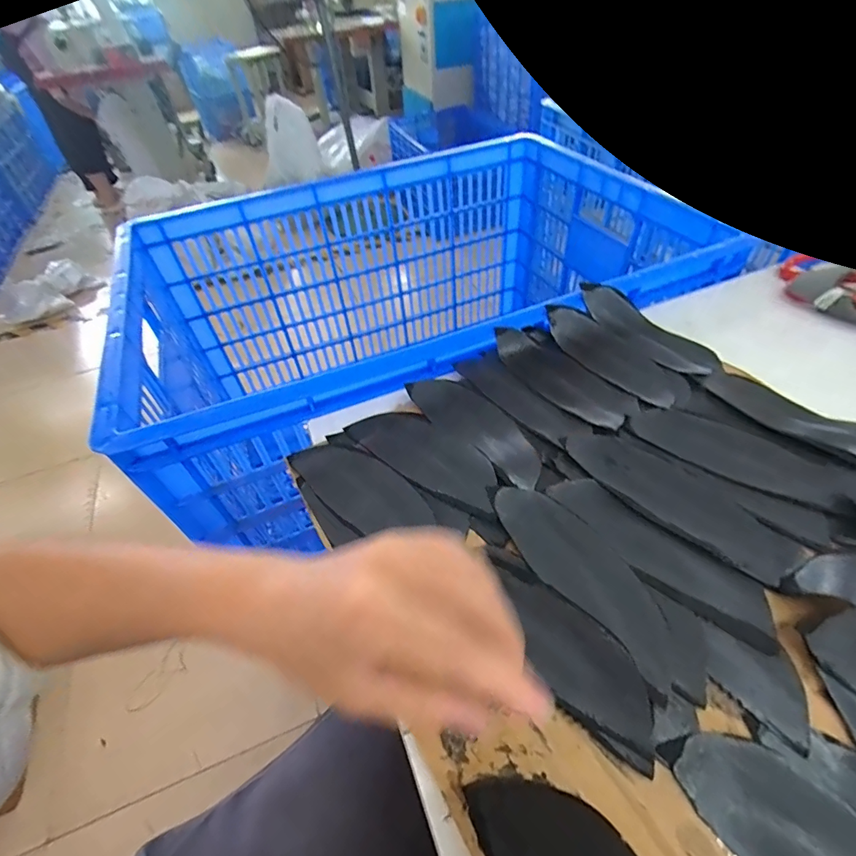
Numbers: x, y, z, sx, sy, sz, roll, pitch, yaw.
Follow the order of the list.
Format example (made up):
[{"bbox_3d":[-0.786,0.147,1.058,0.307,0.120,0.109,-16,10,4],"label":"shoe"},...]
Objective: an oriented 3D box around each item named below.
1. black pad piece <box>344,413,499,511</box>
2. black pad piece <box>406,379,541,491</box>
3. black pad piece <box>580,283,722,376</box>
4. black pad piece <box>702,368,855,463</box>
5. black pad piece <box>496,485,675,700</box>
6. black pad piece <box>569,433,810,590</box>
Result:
[{"bbox_3d":[-0.002,0.015,0.334,0.129,0.017,0.048,29,53,30],"label":"black pad piece"},{"bbox_3d":[0.039,-0.005,0.343,0.045,0.009,0.130,-32,53,-22],"label":"black pad piece"},{"bbox_3d":[0.195,-0.089,0.400,0.051,0.013,0.132,-31,62,-25],"label":"black pad piece"},{"bbox_3d":[0.270,-0.008,0.324,0.046,0.009,0.128,-35,54,-24],"label":"black pad piece"},{"bbox_3d":[0.091,0.080,0.260,0.044,0.010,0.128,-31,52,-21],"label":"black pad piece"},{"bbox_3d":[0.159,0.043,0.288,0.045,0.009,0.139,-34,54,-24],"label":"black pad piece"}]

